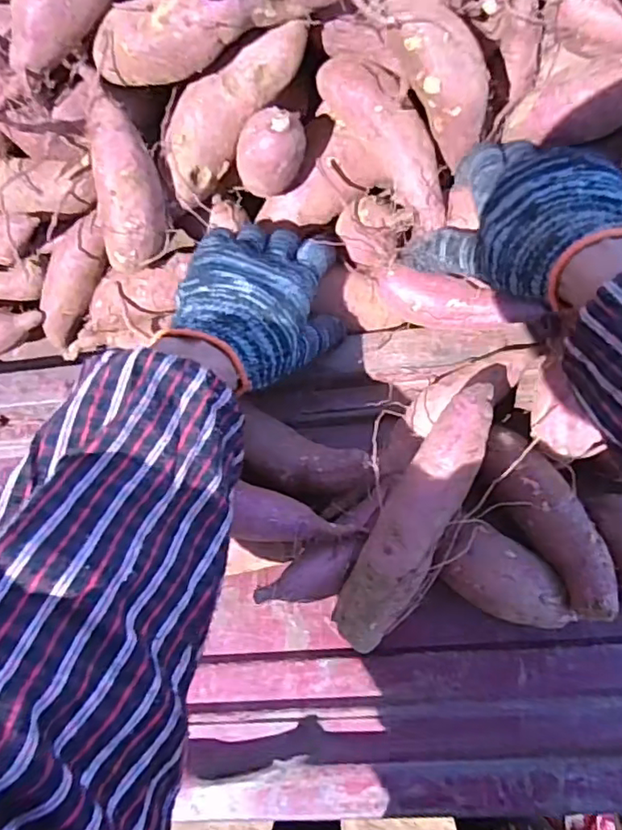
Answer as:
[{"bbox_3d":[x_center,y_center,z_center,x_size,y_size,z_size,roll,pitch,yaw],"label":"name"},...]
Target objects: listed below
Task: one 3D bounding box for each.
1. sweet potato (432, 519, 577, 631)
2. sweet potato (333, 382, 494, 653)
[{"bbox_3d":[0.124,0.105,0.382,0.090,0.036,0.046,34,92,9],"label":"sweet potato"},{"bbox_3d":[0.066,0.064,0.370,0.043,0.037,0.175,26,90,9],"label":"sweet potato"}]

